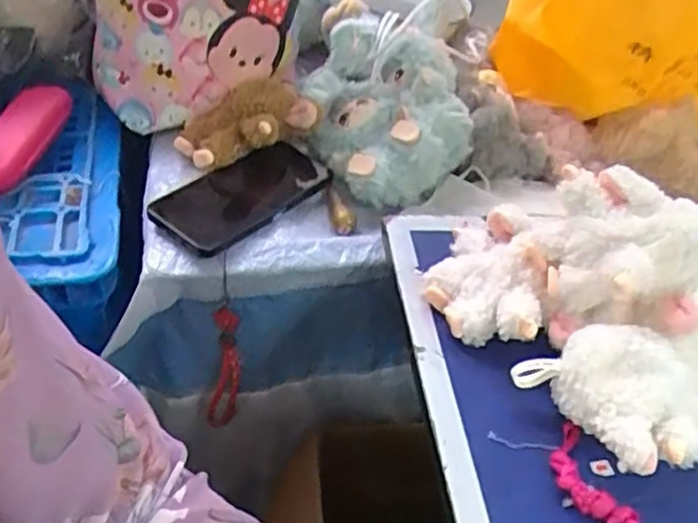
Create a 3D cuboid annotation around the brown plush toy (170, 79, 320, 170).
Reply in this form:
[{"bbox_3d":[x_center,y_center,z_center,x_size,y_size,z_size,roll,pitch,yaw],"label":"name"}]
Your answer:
[{"bbox_3d":[-0.098,-0.133,0.660,0.129,0.045,0.084,-15,48,-22],"label":"brown plush toy"}]

